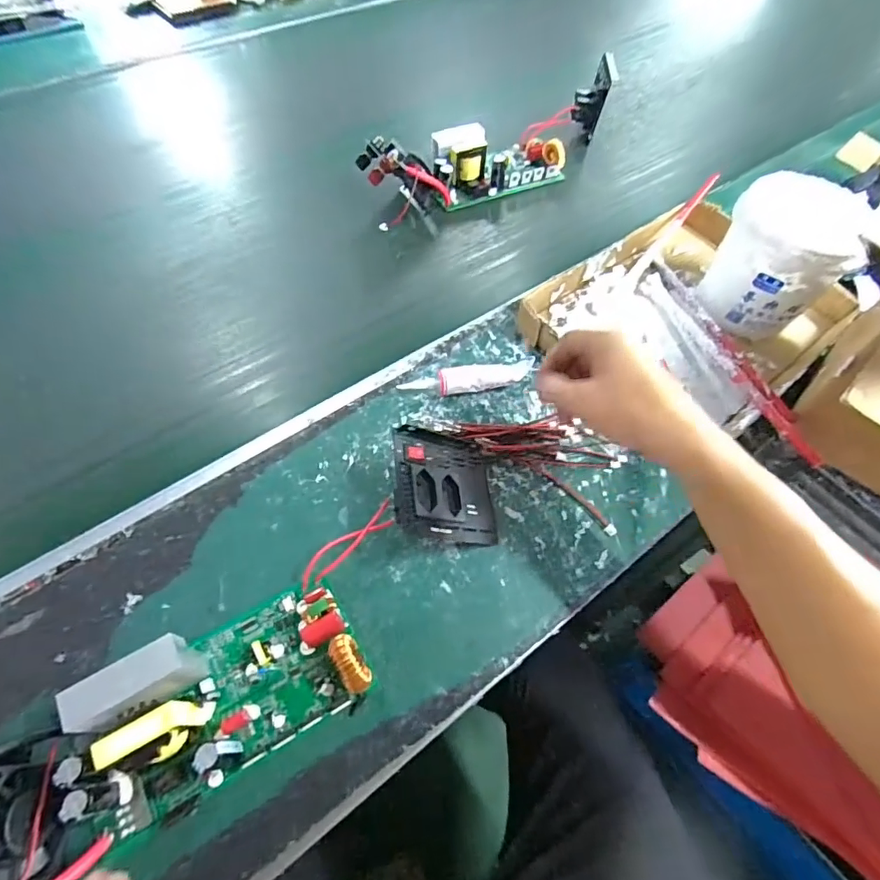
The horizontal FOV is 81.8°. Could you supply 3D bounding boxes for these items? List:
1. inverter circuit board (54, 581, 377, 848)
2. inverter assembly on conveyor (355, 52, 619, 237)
[{"bbox_3d":[-0.144,0.163,0.332,0.180,0.053,0.091,-25,61,-18],"label":"inverter circuit board"},{"bbox_3d":[0.092,-0.395,0.686,0.403,0.090,0.107,-31,63,-21],"label":"inverter assembly on conveyor"}]

